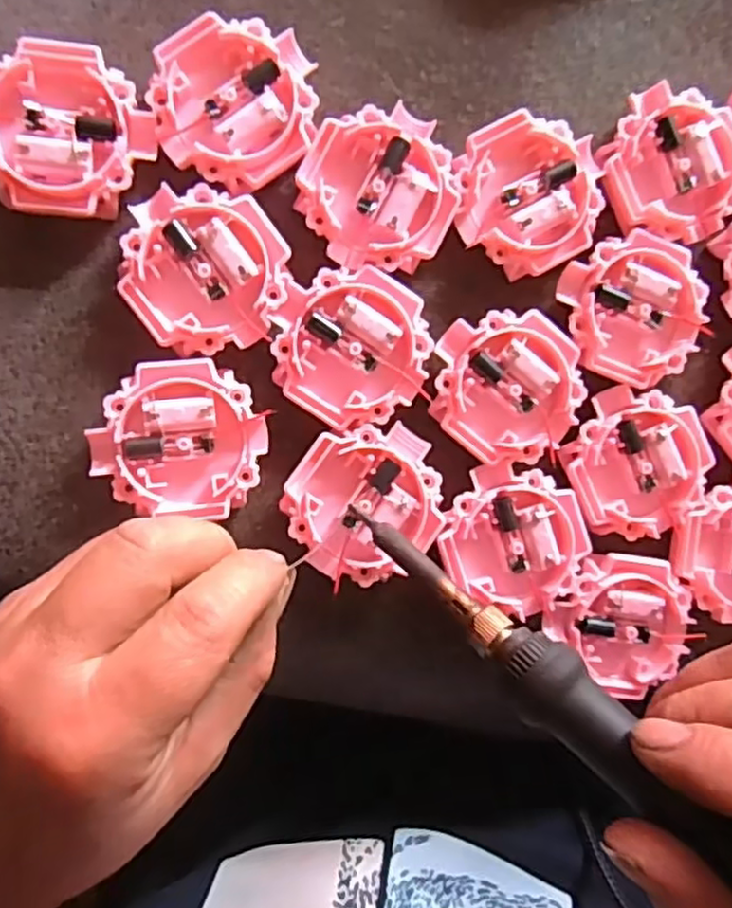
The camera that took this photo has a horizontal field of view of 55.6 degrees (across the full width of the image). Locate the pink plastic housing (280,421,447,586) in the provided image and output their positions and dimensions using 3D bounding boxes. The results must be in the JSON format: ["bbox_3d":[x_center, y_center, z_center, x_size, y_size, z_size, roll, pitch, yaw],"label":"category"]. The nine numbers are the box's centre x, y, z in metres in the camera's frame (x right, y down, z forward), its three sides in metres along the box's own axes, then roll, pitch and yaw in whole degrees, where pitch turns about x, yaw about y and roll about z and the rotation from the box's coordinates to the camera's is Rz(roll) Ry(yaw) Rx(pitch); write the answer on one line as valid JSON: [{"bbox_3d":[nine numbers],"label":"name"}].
[{"bbox_3d":[0.001,0.016,0.236,0.050,0.008,0.054,0,90,-8],"label":"pink plastic housing"}]

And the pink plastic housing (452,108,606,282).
[{"bbox_3d":[0.058,-0.092,0.245,0.054,0.014,0.050,0,92,-9],"label":"pink plastic housing"}]

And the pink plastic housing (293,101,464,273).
[{"bbox_3d":[0.004,-0.088,0.238,0.051,0.014,0.051,0,92,-9],"label":"pink plastic housing"}]

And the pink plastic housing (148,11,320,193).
[{"bbox_3d":[-0.042,-0.116,0.230,0.054,0.014,0.051,0,92,-9],"label":"pink plastic housing"}]

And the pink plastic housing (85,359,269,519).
[{"bbox_3d":[-0.062,-0.005,0.230,0.054,0.015,0.049,-5,93,-8],"label":"pink plastic housing"}]

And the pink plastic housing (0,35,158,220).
[{"bbox_3d":[-0.096,-0.103,0.225,0.054,0.018,0.054,0,90,-8],"label":"pink plastic housing"}]

